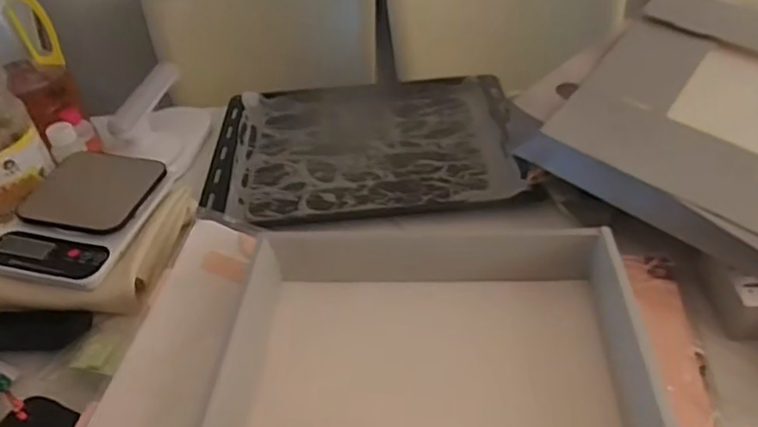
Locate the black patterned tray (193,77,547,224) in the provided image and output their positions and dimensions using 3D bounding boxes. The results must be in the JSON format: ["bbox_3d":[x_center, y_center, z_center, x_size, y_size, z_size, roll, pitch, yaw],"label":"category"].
[{"bbox_3d":[-0.020,-0.096,0.772,0.378,0.022,0.290,-7,40,-1],"label":"black patterned tray"}]

